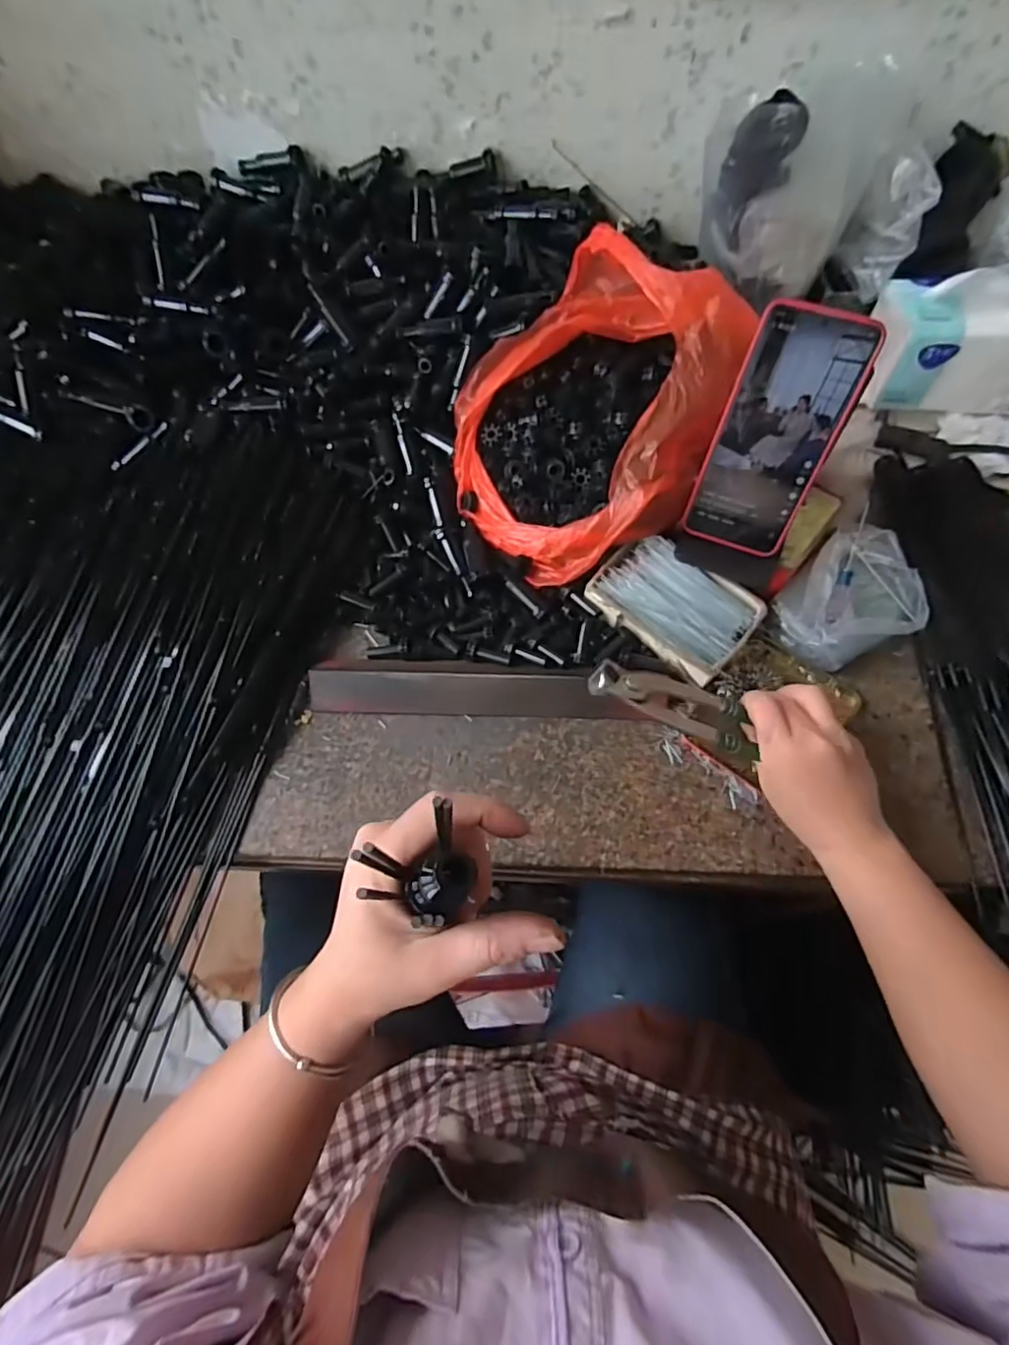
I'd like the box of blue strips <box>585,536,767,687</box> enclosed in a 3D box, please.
[{"bbox_3d":[0.139,-0.056,0.484,0.125,0.024,0.083,37,72,16],"label":"box of blue strips"}]

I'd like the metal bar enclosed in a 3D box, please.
[{"bbox_3d":[-0.026,0.012,0.474,0.259,0.019,0.041,1,66,2],"label":"metal bar"}]

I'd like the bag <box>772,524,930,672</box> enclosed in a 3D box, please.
[{"bbox_3d":[0.283,-0.056,0.477,0.113,0.049,0.091,-40,71,-15],"label":"bag"}]

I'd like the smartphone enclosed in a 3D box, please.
[{"bbox_3d":[0.194,-0.168,0.421,0.078,0.160,0.008,21,36,10],"label":"smartphone"}]

